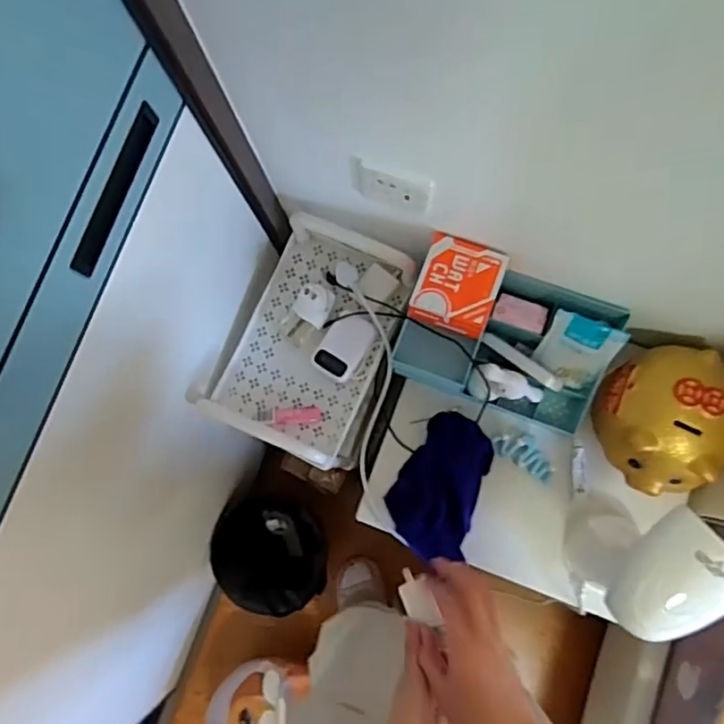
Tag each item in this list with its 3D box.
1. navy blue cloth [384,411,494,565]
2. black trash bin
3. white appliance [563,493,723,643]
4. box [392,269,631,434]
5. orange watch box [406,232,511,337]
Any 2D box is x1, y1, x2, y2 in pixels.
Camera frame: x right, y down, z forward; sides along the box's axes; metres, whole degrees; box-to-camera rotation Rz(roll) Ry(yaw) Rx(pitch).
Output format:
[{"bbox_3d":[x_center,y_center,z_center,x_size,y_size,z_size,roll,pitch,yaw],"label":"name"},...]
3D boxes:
[{"bbox_3d":[0.114,0.181,0.876,0.125,0.066,0.212,19,82,6],"label":"navy blue cloth"},{"bbox_3d":[-0.180,0.399,1.263,0.239,0.220,0.216,0,81,3],"label":"black trash bin"},{"bbox_3d":[0.332,0.251,0.741,0.129,0.277,0.117,-40,81,-4],"label":"white appliance"},{"bbox_3d":[0.207,-0.023,0.876,0.292,0.135,0.185,16,82,6],"label":"box"},{"bbox_3d":[0.129,-0.099,0.798,0.108,0.067,0.111,20,82,6],"label":"orange watch box"}]

